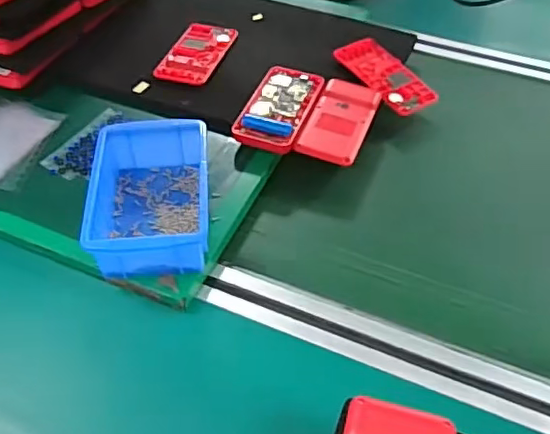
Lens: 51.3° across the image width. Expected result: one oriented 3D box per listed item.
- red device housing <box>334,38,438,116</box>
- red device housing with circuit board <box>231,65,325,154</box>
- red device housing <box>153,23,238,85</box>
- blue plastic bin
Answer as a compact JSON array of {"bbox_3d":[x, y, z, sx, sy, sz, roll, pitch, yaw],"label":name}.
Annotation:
[{"bbox_3d":[0.126,-0.162,0.651,0.064,0.009,0.120,-27,60,-26],"label":"red device housing"},{"bbox_3d":[0.005,-0.115,0.600,0.064,0.018,0.120,16,50,13],"label":"red device housing with circuit board"},{"bbox_3d":[-0.091,-0.194,0.673,0.066,0.011,0.116,14,50,11],"label":"red device housing"},{"bbox_3d":[-0.107,-0.018,0.503,0.094,0.057,0.143,-3,49,-4],"label":"blue plastic bin"}]

